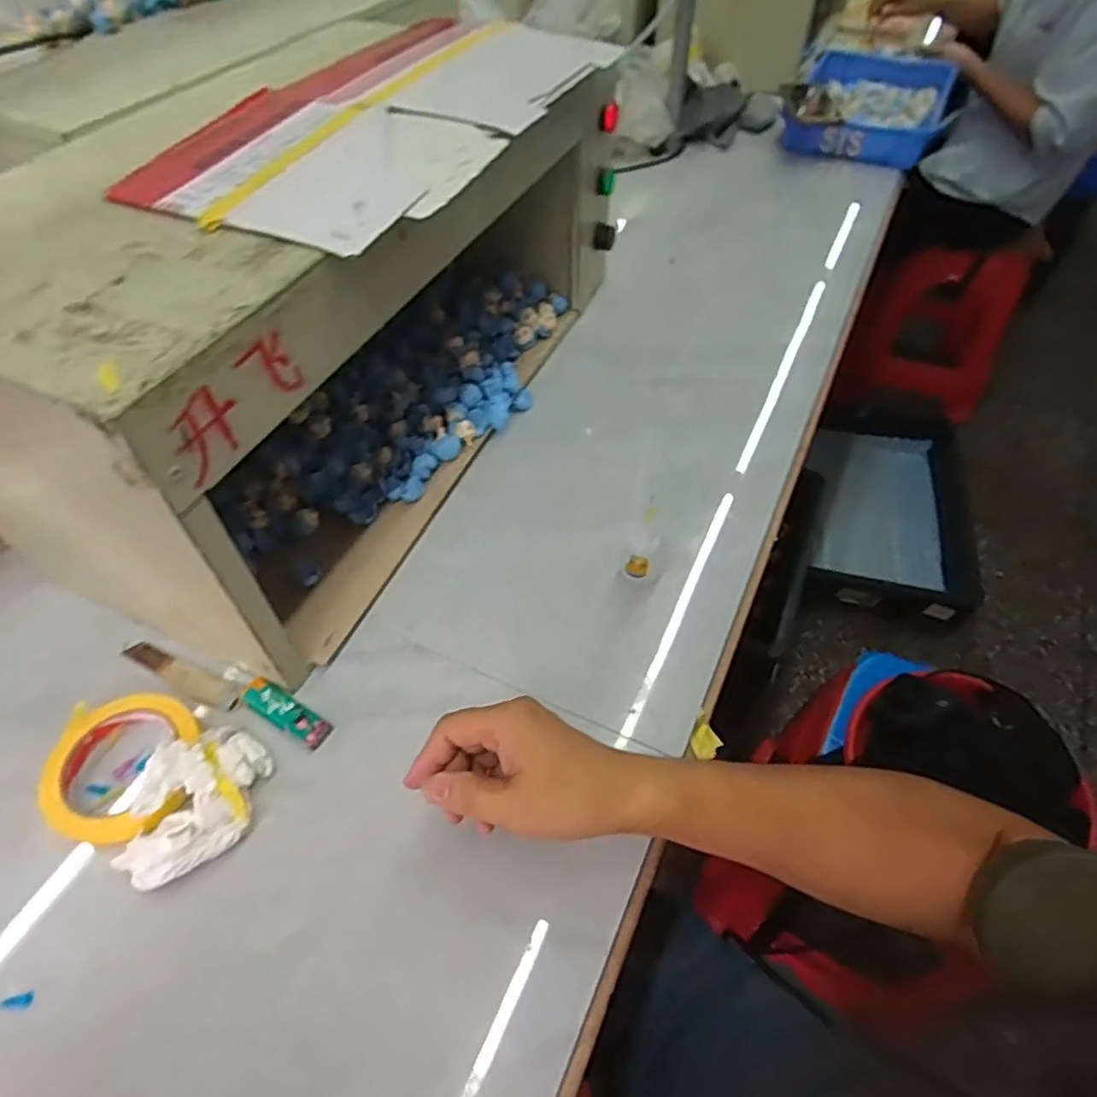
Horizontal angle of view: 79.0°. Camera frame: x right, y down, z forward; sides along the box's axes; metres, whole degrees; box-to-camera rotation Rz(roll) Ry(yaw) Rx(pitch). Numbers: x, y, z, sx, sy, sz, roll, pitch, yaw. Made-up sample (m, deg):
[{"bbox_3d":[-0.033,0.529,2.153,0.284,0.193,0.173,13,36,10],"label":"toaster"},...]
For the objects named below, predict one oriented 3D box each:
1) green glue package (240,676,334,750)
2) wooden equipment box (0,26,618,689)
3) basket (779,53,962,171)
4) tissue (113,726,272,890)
[{"bbox_3d":[-0.204,0.125,0.516,0.080,0.009,0.023,26,56,20],"label":"green glue package"},{"bbox_3d":[-0.187,-0.239,0.626,0.305,0.286,0.633,22,55,16],"label":"wooden equipment box"},{"bbox_3d":[0.575,-0.818,1.205,0.264,0.071,0.433,20,55,16],"label":"basket"},{"bbox_3d":[-0.245,0.173,0.460,0.078,0.038,0.109,5,52,3],"label":"tissue"}]

